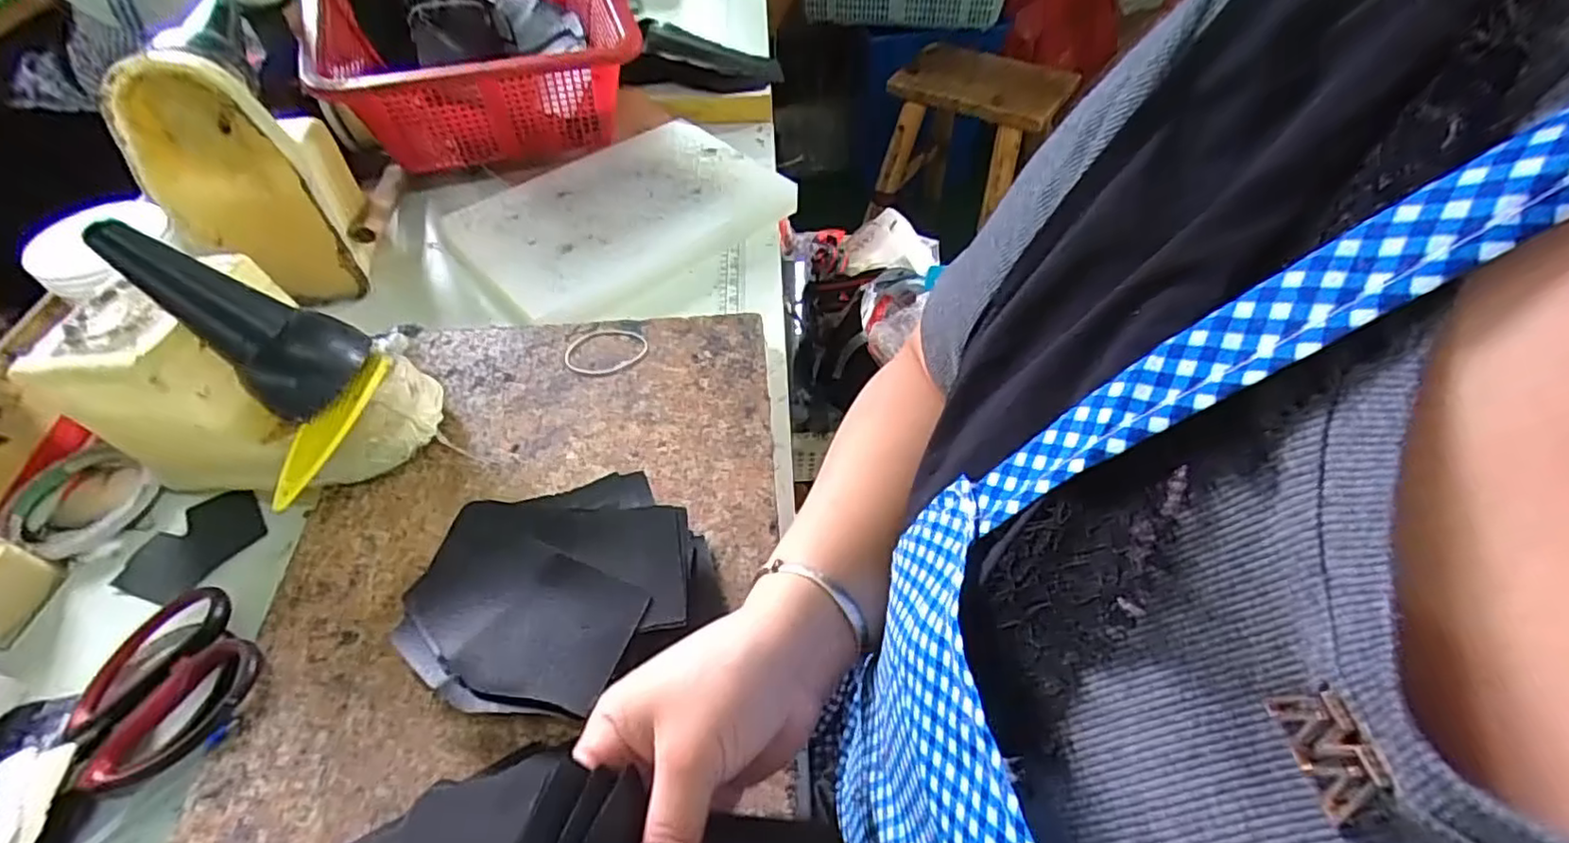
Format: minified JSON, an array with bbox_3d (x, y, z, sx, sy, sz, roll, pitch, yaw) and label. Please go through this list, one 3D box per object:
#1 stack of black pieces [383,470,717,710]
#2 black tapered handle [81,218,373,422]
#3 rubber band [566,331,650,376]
[{"bbox_3d":[-0.126,0.093,0.382,0.159,0.038,0.134,-36,59,-26],"label":"stack of black pieces"},{"bbox_3d":[-0.323,-0.064,0.395,0.036,0.135,0.062,-19,40,34],"label":"black tapered handle"},{"bbox_3d":[-0.142,-0.057,0.533,0.064,0.004,0.045,-18,52,-14],"label":"rubber band"}]

